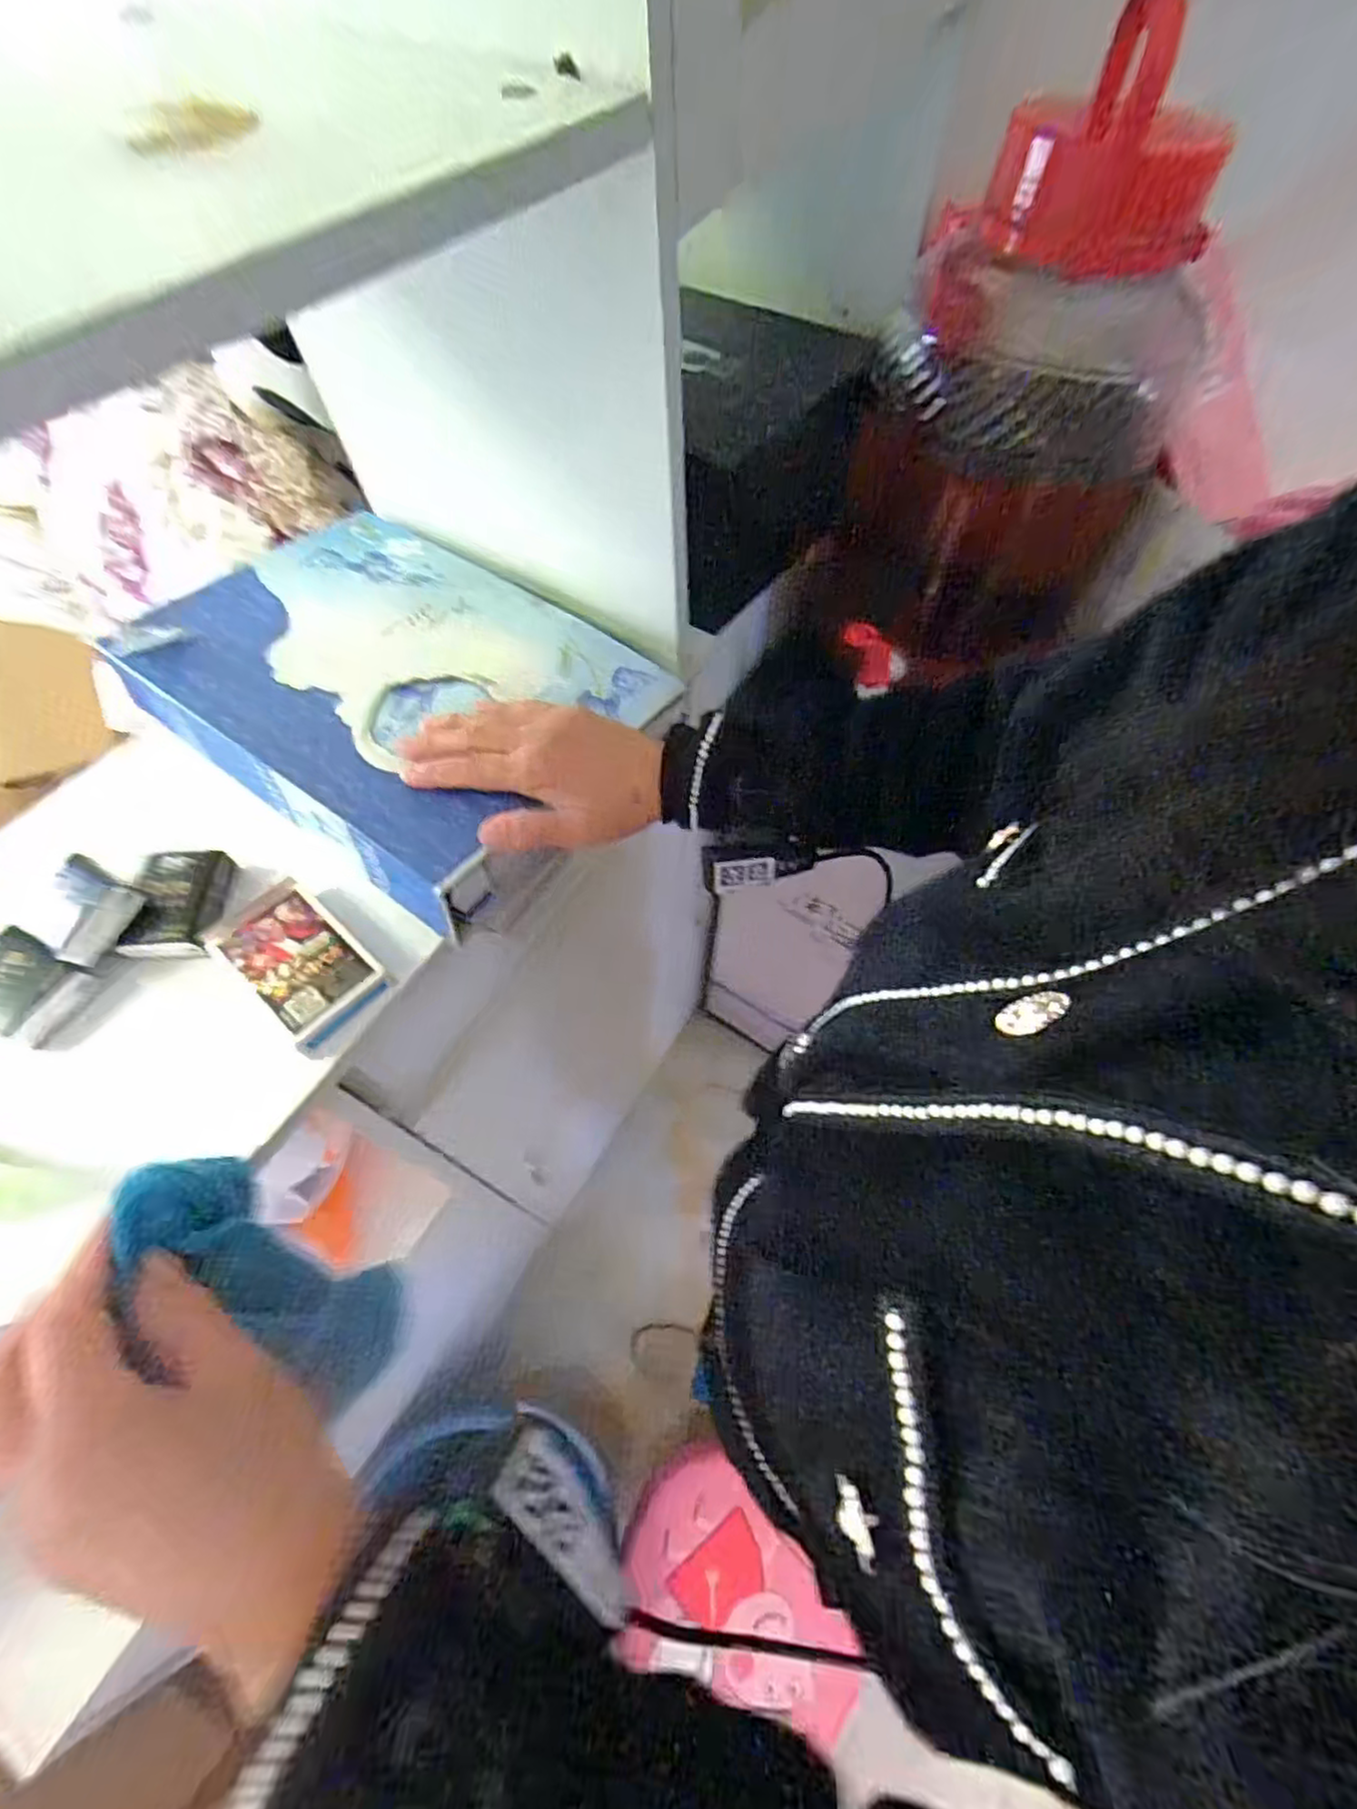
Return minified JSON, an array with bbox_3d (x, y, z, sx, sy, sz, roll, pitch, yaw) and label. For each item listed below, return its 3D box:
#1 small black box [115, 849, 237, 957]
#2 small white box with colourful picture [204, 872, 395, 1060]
[{"bbox_3d":[-0.298,-0.002,0.405,0.049,0.019,0.064,-6,59,-5],"label":"small black box"},{"bbox_3d":[-0.217,0.032,0.385,0.104,0.015,0.055,37,65,19],"label":"small white box with colourful picture"}]

